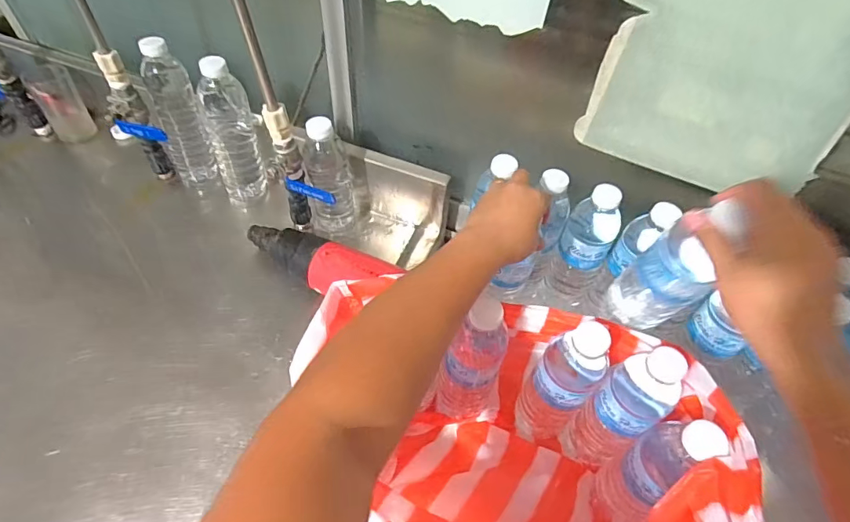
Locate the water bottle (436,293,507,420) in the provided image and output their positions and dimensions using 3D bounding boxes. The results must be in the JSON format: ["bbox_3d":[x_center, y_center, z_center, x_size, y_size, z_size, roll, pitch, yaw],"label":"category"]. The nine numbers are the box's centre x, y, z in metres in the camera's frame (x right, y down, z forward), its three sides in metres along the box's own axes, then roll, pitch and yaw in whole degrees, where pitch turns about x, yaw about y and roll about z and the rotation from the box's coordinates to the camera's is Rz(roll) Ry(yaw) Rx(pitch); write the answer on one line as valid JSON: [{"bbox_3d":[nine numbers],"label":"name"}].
[{"bbox_3d":[0.054,0.110,0.502,0.057,0.208,0.055,23,54,13],"label":"water bottle"}]

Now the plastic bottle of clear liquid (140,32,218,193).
[{"bbox_3d":[-0.355,-0.193,0.674,0.075,0.214,0.071,-31,60,-25],"label":"plastic bottle of clear liquid"}]

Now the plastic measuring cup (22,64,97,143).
[{"bbox_3d":[-0.589,-0.253,0.770,0.063,0.100,0.053,-31,60,-25],"label":"plastic measuring cup"}]

